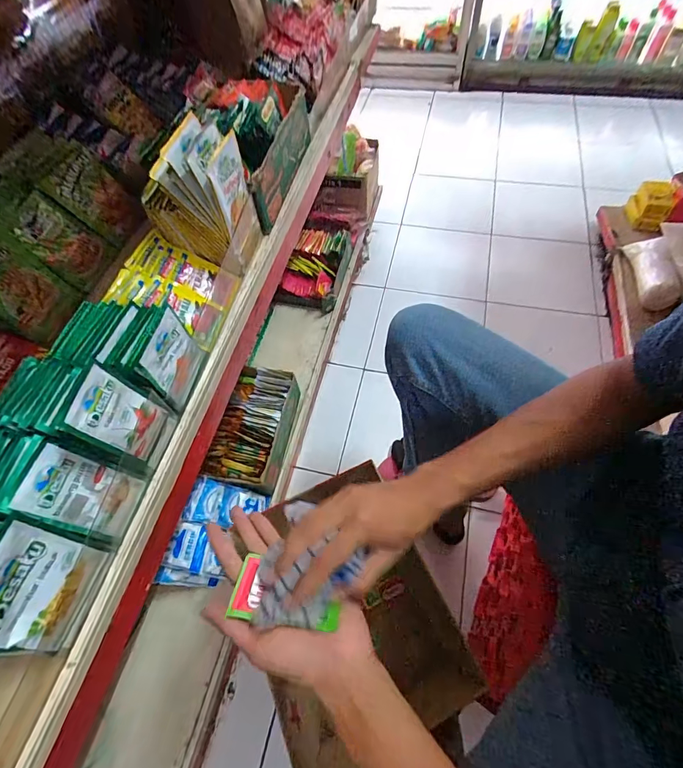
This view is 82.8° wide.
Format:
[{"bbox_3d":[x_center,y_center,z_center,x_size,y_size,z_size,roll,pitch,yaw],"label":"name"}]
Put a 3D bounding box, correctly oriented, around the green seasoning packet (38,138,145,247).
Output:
[{"bbox_3d":[-0.357,-0.275,0.566,0.013,0.121,0.096,-8,58,42],"label":"green seasoning packet"}]

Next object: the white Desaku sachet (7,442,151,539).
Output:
[{"bbox_3d":[-0.230,0.098,0.351,0.004,0.098,0.057,-10,54,33],"label":"white Desaku sachet"}]

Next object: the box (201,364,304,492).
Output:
[{"bbox_3d":[-0.178,0.089,0.814,0.132,0.073,0.247,9,60,9],"label":"box"}]

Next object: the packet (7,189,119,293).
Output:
[{"bbox_3d":[-0.376,-0.192,0.525,0.007,0.111,0.088,-11,54,42],"label":"packet"}]

